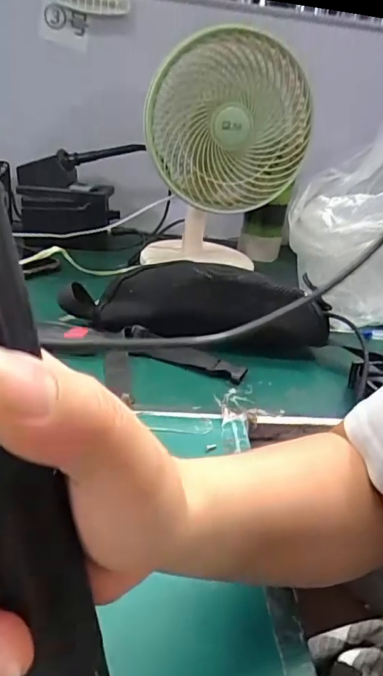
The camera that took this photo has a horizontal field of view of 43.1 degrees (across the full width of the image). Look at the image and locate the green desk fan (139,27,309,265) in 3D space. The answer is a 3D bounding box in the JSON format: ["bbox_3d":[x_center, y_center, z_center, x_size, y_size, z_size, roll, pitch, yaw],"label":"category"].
[{"bbox_3d":[0.038,-0.255,0.718,0.206,0.321,0.142,3,28,-8],"label":"green desk fan"}]

